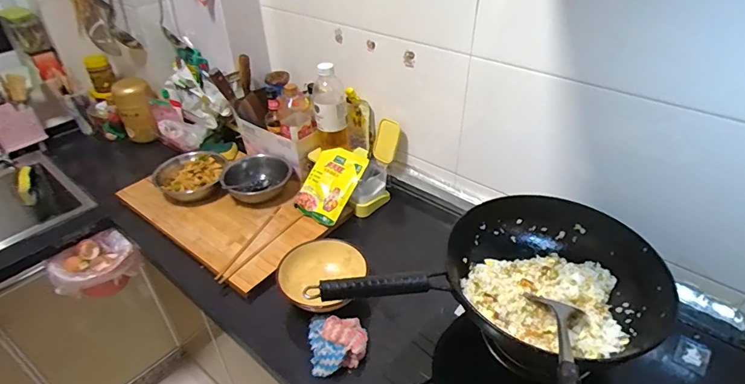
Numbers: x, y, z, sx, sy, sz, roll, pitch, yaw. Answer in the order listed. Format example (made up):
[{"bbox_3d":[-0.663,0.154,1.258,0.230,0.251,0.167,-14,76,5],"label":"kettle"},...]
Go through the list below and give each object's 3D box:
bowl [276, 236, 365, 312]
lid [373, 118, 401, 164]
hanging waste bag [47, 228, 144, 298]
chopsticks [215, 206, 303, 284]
[{"bbox_3d":[-0.105,0.169,0.880,0.151,0.060,0.159,-1,37,1],"label":"bowl"},{"bbox_3d":[0.034,-0.130,1.107,0.067,0.105,0.015,28,18,32],"label":"lid"},{"bbox_3d":[-0.699,0.194,1.105,0.114,0.138,0.181,26,45,32],"label":"hanging waste bag"},{"bbox_3d":[-0.269,0.115,1.002,0.072,0.014,0.242,19,42,26],"label":"chopsticks"}]

